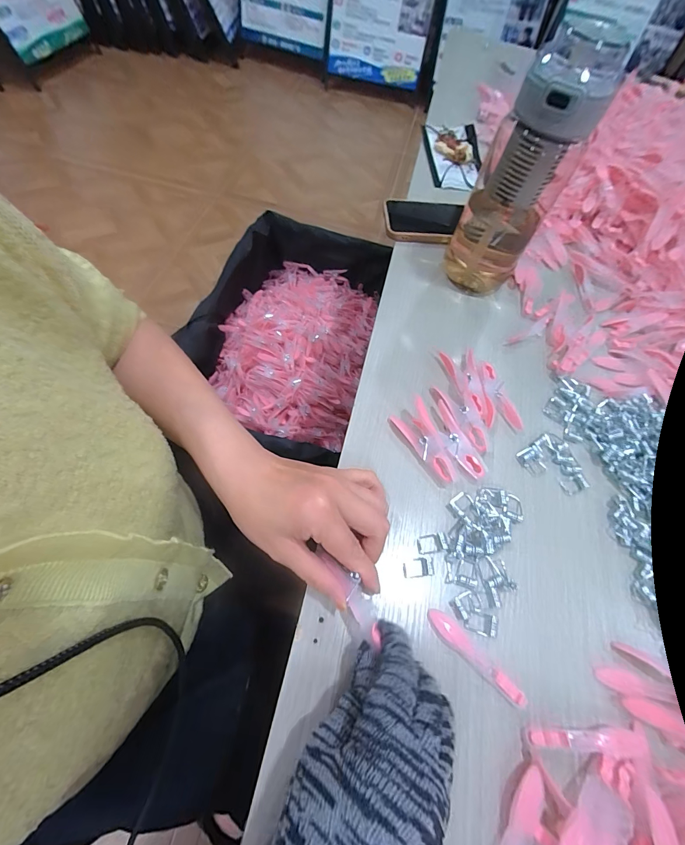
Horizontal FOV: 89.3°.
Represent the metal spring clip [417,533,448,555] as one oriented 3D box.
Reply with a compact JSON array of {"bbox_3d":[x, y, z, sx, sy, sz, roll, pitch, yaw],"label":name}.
[{"bbox_3d":[0.072,0.097,0.278,0.024,0.004,0.015,-5,64,-9],"label":"metal spring clip"}]

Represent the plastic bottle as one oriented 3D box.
[{"bbox_3d":[0.172,-0.233,0.346,0.081,0.207,0.070,24,63,6],"label":"plastic bottle"}]

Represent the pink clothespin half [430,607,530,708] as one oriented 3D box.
[{"bbox_3d":[0.094,0.164,0.245,0.078,0.007,0.014,40,66,13],"label":"pink clothespin half"}]

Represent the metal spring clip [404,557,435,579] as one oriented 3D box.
[{"bbox_3d":[0.060,0.113,0.270,0.025,0.004,0.014,-4,65,-5],"label":"metal spring clip"}]

